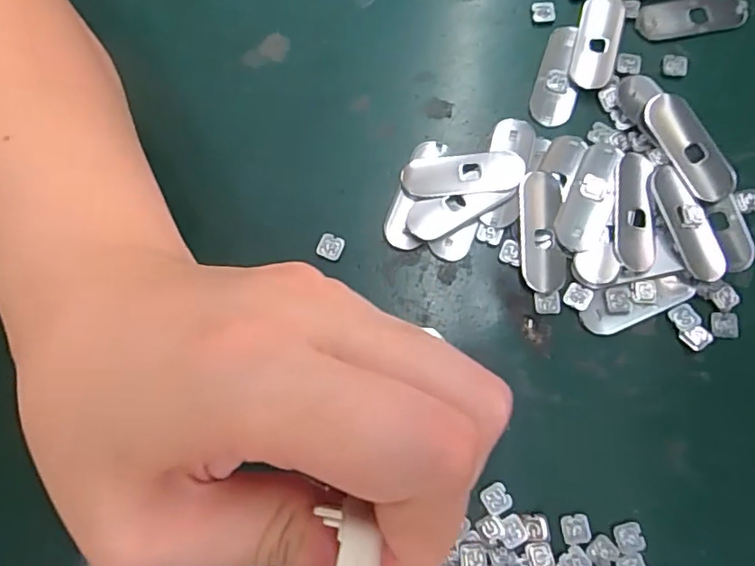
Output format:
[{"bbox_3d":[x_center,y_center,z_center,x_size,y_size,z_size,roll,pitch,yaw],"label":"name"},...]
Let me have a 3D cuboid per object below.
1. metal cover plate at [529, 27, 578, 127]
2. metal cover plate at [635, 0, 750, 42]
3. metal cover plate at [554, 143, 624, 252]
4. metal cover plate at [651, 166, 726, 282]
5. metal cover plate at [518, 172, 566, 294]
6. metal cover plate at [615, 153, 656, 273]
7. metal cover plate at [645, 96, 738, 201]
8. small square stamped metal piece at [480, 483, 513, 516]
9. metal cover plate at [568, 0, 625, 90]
[{"bbox_3d":[0.082,-0.093,0.249,0.019,0.004,0.049,18,79,5],"label":"metal cover plate"},{"bbox_3d":[0.144,-0.122,0.253,0.050,0.004,0.019,-9,77,-1],"label":"metal cover plate"},{"bbox_3d":[0.089,-0.037,0.232,0.017,0.004,0.050,27,80,7],"label":"metal cover plate"},{"bbox_3d":[0.130,-0.025,0.229,0.018,0.004,0.050,-18,78,-3],"label":"metal cover plate"},{"bbox_3d":[0.068,-0.022,0.230,0.018,0.004,0.050,0,78,1],"label":"metal cover plate"},{"bbox_3d":[0.107,-0.030,0.229,0.016,0.004,0.050,3,78,2],"label":"metal cover plate"},{"bbox_3d":[0.132,-0.057,0.236,0.021,0.008,0.050,-34,79,-6],"label":"metal cover plate"},{"bbox_3d":[0.045,0.082,0.210,0.010,0.004,0.010,-30,79,-5],"label":"small square stamped metal piece"},{"bbox_3d":[0.099,-0.109,0.249,0.018,0.006,0.046,14,78,4],"label":"metal cover plate"}]

